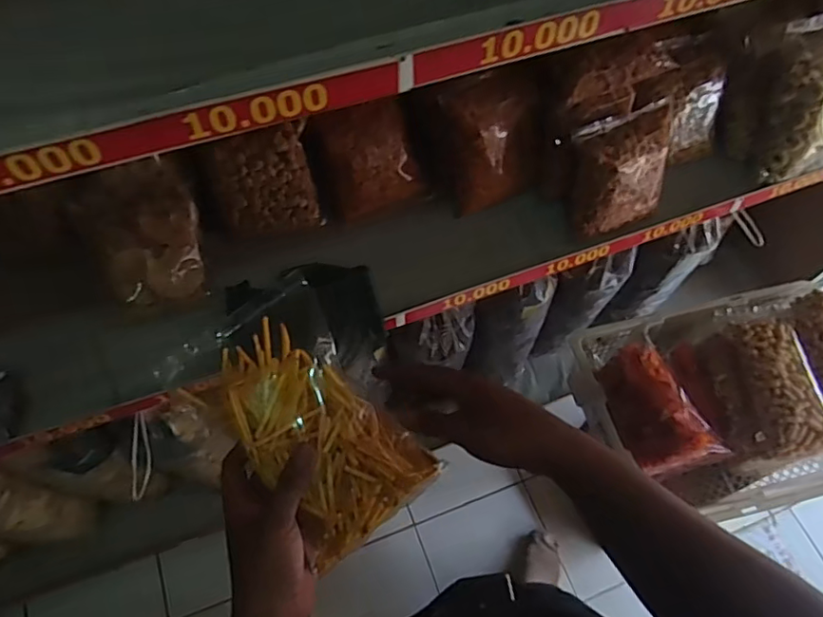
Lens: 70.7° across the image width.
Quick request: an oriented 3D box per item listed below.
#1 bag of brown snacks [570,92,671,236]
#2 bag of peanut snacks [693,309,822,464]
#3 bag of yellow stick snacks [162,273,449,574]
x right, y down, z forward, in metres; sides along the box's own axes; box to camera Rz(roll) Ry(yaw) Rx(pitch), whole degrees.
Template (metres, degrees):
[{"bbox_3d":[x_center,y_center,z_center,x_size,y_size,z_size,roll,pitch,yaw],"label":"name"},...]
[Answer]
[{"bbox_3d":[0.249,-0.164,0.690,0.104,0.120,0.077,-17,64,-10],"label":"bag of brown snacks"},{"bbox_3d":[0.594,0.129,0.979,0.128,0.089,0.241,-10,63,-7],"label":"bag of peanut snacks"},{"bbox_3d":[-0.088,0.093,0.489,0.132,0.050,0.213,-38,80,-14],"label":"bag of yellow stick snacks"}]

